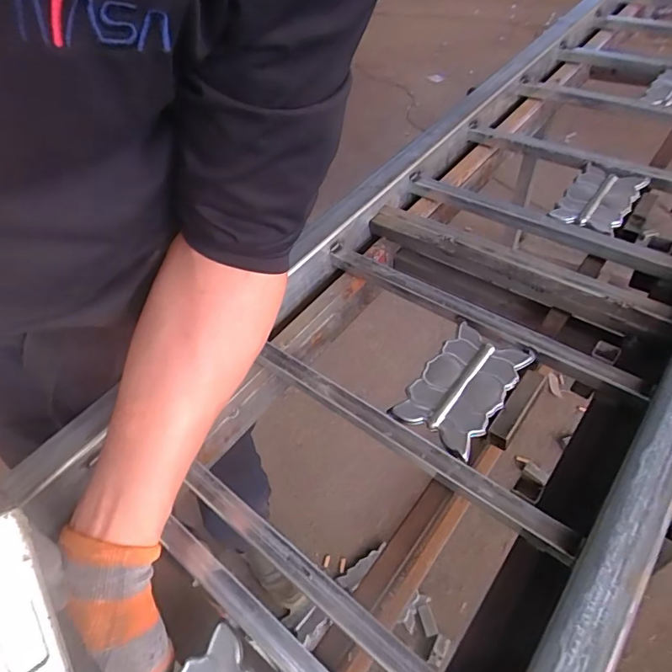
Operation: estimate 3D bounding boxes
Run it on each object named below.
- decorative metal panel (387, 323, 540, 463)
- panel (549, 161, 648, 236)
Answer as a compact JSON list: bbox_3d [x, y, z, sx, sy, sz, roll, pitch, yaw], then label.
[{"bbox_3d":[0.122,0.044,0.447,0.077,0.015,0.138,30,60,28],"label":"decorative metal panel"},{"bbox_3d":[0.325,-0.175,0.583,0.076,0.013,0.117,30,59,27],"label":"panel"}]

